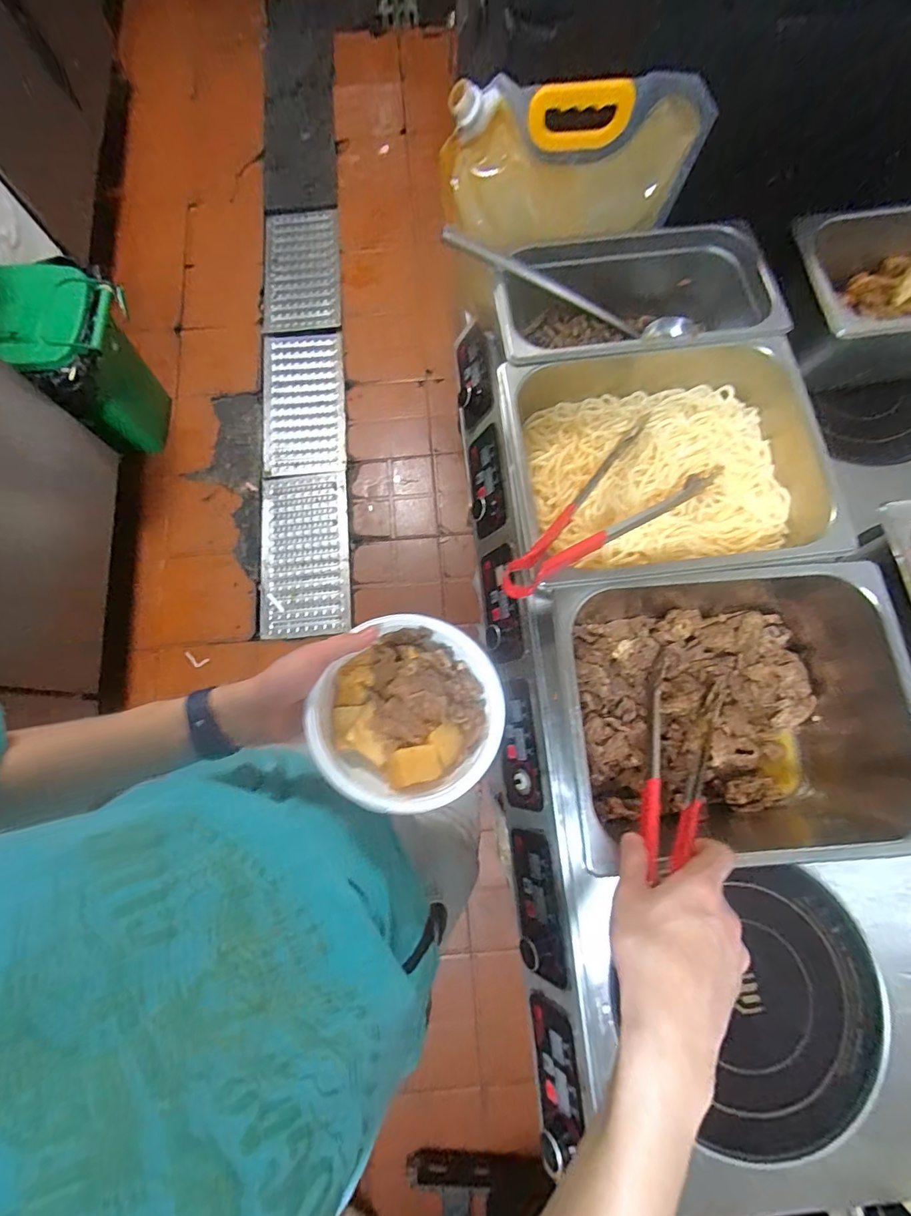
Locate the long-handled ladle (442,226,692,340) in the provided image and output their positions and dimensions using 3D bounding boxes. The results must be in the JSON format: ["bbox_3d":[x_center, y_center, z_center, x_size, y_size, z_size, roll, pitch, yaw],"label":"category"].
[{"bbox_3d":[0.147,-0.388,0.580,0.354,0.049,0.030,3,75,-25],"label":"long-handled ladle"}]

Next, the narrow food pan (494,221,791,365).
[{"bbox_3d":[0.215,-0.354,0.578,0.338,0.112,0.169,-9,77,-2],"label":"narrow food pan"}]

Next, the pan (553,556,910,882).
[{"bbox_3d":[0.299,0.100,0.494,0.367,0.141,0.289,-10,77,-3],"label":"pan"}]

